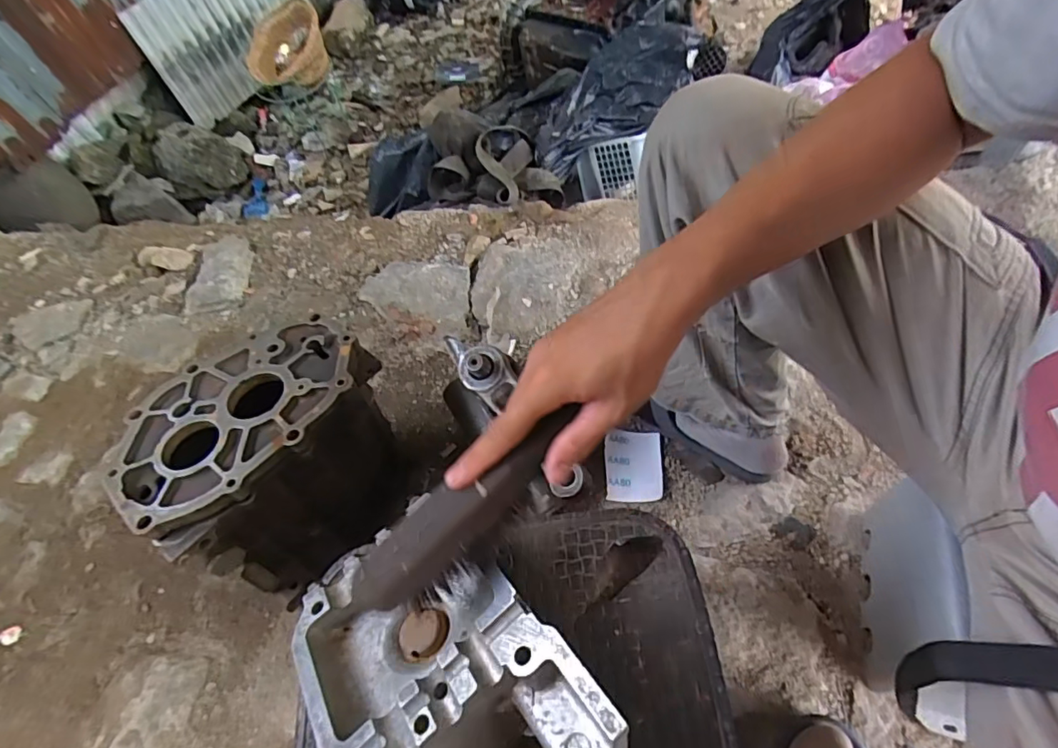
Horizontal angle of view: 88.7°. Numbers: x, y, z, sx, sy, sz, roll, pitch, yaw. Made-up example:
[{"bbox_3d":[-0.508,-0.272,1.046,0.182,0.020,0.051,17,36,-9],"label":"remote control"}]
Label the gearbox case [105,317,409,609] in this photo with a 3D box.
[{"bbox_3d":[-0.289,0.093,0.663,0.190,0.237,0.268,35,69,27],"label":"gearbox case"}]

